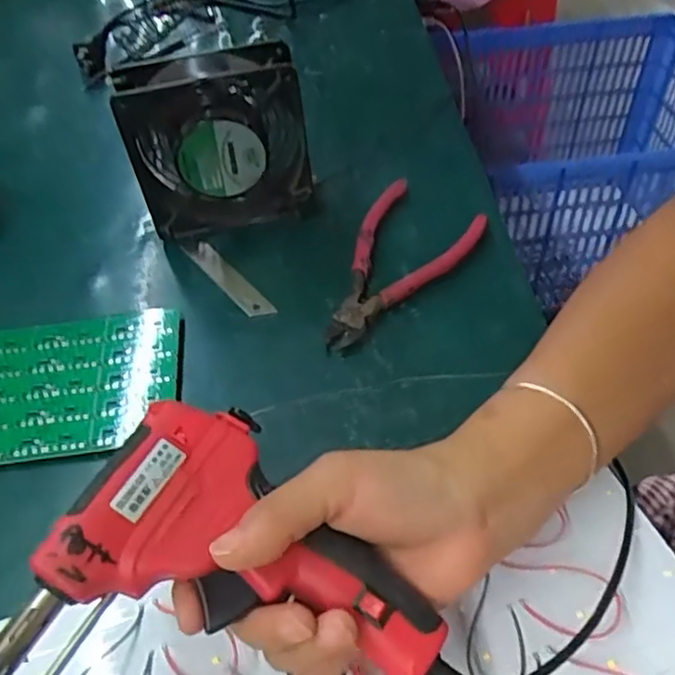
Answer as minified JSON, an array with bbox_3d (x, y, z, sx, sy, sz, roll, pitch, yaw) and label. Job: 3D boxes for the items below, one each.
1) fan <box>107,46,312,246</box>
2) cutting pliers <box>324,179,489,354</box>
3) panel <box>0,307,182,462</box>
[{"bbox_3d":[-0.085,-0.138,0.486,0.121,0.121,0.043,-9,49,-3],"label":"fan"},{"bbox_3d":[0.034,-0.052,0.471,0.085,0.012,0.156,27,57,25],"label":"cutting pliers"},{"bbox_3d":[-0.197,0.030,0.426,0.190,0.009,0.107,-8,49,-2],"label":"panel"}]

